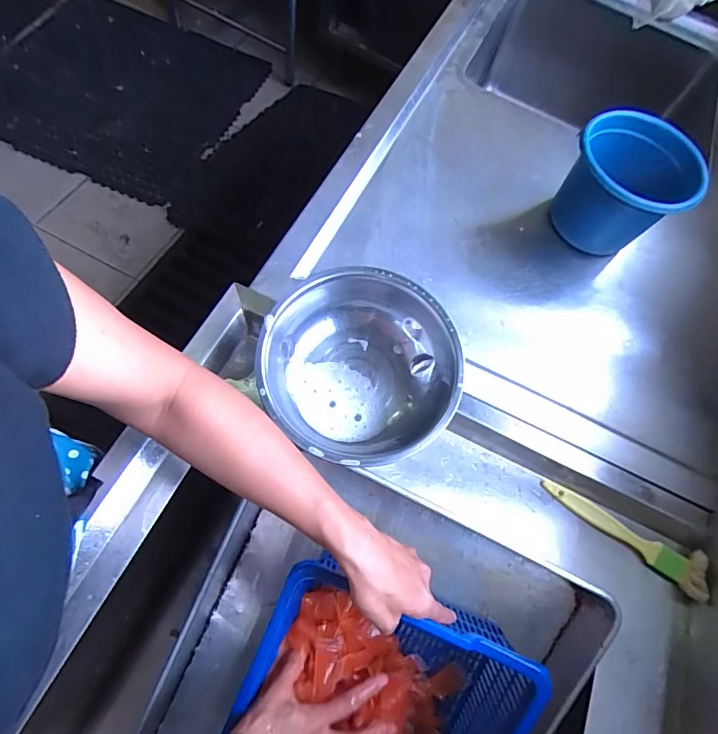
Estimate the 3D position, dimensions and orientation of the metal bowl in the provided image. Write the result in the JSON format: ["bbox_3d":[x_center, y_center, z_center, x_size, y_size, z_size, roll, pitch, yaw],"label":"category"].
[{"bbox_3d":[0.002,0.010,0.534,0.212,0.111,0.213,0,69,0],"label":"metal bowl"}]

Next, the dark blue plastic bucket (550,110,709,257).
[{"bbox_3d":[0.397,-0.268,0.678,0.174,0.133,0.155,36,73,13],"label":"dark blue plastic bucket"}]

